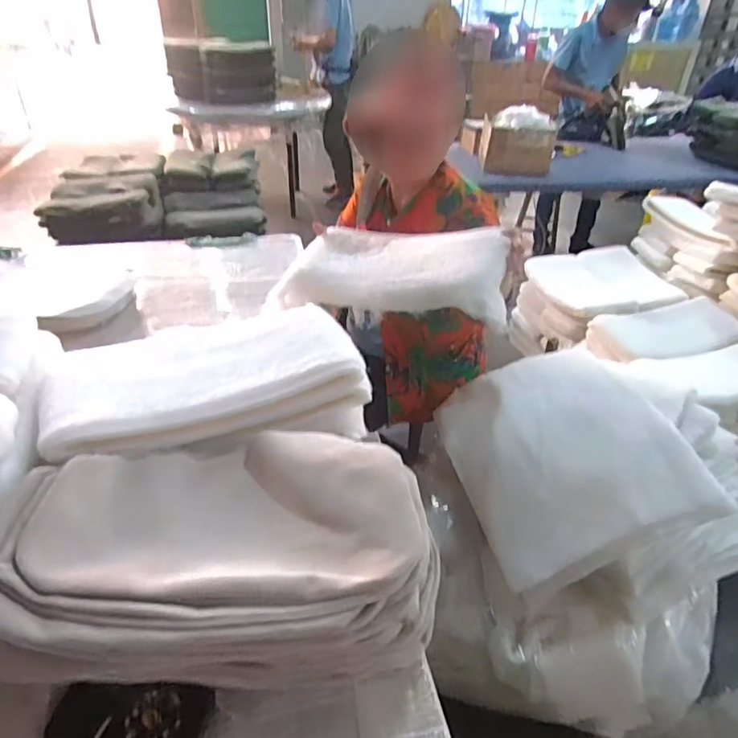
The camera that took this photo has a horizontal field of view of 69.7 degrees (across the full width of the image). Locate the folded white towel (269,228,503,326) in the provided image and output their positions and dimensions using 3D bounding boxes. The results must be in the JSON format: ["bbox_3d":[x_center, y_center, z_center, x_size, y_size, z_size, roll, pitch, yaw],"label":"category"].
[{"bbox_3d":[0.039,-0.215,1.107,0.491,0.052,0.233,3,58,25],"label":"folded white towel"}]

